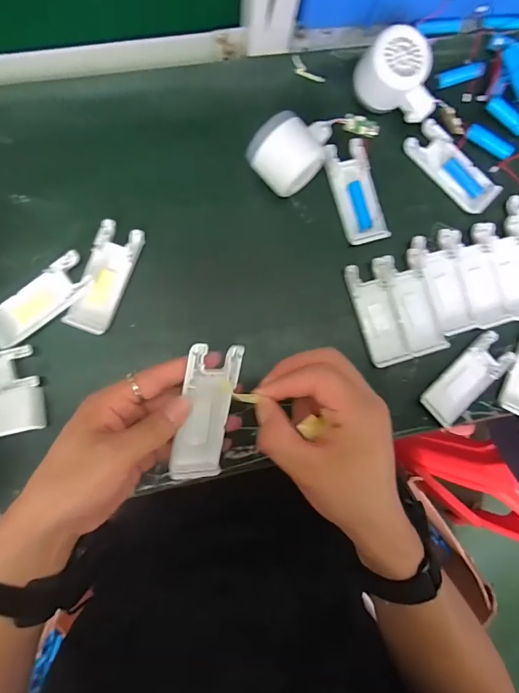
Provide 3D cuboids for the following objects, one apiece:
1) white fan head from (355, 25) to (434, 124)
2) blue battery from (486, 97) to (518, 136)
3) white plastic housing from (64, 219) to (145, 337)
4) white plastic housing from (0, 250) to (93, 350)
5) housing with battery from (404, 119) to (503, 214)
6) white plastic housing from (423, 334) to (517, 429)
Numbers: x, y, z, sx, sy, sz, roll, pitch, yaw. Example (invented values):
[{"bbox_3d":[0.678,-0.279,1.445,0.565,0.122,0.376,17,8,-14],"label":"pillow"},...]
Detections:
[{"bbox_3d":[0.139,-0.264,0.405,0.082,0.056,0.051,27,82,-3],"label":"white fan head"},{"bbox_3d":[0.263,-0.242,0.435,0.052,0.012,0.014,38,82,-1],"label":"blue battery"},{"bbox_3d":[-0.145,-0.064,0.387,0.041,0.010,0.104,19,83,-4],"label":"white plastic housing"},{"bbox_3d":[-0.204,-0.042,0.379,0.104,0.012,0.038,-38,89,-8],"label":"white plastic housing"},{"bbox_3d":[0.202,-0.186,0.428,0.105,0.011,0.043,45,82,0],"label":"housing with battery"},{"bbox_3d":[0.209,0.032,0.412,0.104,0.006,0.040,-43,90,-8],"label":"white plastic housing"}]

